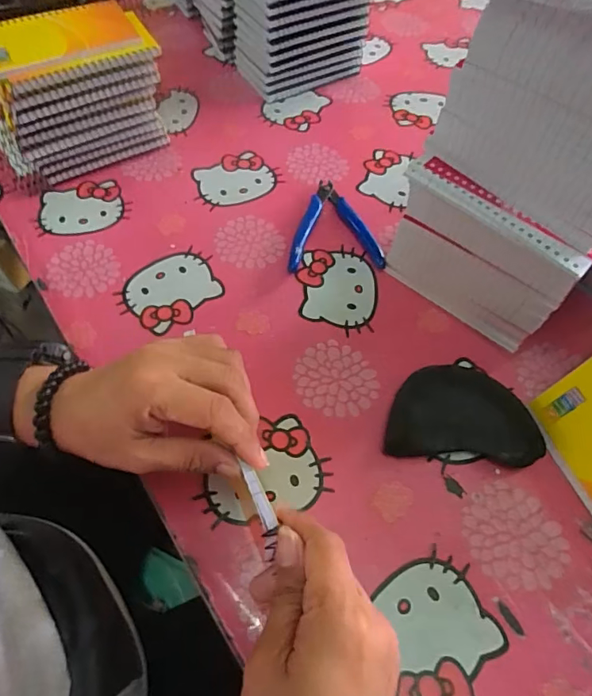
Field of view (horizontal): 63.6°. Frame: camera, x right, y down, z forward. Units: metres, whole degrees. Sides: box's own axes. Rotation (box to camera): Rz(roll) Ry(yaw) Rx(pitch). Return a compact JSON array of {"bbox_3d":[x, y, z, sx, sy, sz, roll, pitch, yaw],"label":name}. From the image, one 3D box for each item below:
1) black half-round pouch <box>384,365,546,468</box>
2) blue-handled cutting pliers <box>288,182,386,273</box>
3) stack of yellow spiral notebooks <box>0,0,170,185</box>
[{"bbox_3d":[0.119,0.048,0.347,0.101,0.021,0.066,5,58,2],"label":"black half-round pouch"},{"bbox_3d":[0.034,-0.118,0.451,0.084,0.014,0.107,-2,58,-3],"label":"blue-handled cutting pliers"},{"bbox_3d":[-0.216,-0.245,0.467,0.164,0.115,0.092,-29,63,-18],"label":"stack of yellow spiral notebooks"}]

